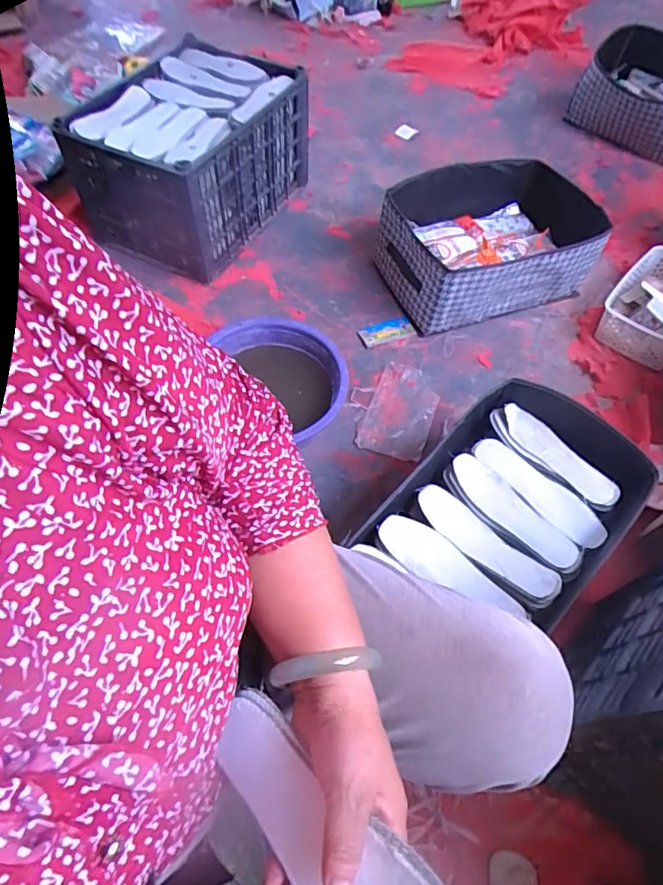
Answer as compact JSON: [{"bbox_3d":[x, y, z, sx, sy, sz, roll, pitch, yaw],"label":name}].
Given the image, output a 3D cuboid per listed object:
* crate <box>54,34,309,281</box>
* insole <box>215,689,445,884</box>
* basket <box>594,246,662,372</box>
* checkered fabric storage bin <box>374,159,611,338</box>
[{"bbox_3d":[-0.326,-0.718,1.309,0.359,0.287,0.533,22,60,11],"label":"crate"},{"bbox_3d":[0.000,0.238,0.299,0.205,0.010,0.067,27,86,39],"label":"insole"},{"bbox_3d":[0.728,-0.309,1.152,0.193,0.089,0.296,32,63,17],"label":"basket"},{"bbox_3d":[0.362,-0.458,1.192,0.457,0.183,0.341,-17,60,-12],"label":"checkered fabric storage bin"}]

